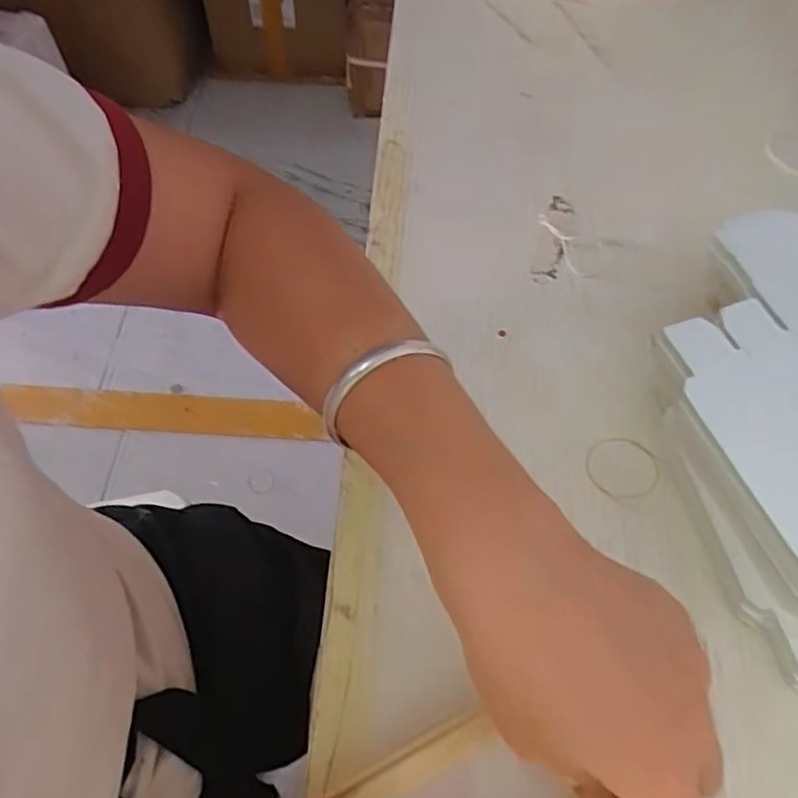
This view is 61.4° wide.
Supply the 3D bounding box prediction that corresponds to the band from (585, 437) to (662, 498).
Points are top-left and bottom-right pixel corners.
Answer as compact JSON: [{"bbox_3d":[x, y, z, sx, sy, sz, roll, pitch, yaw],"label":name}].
[{"bbox_3d":[0.111,0.034,0.334,0.035,0.004,0.032,-6,58,9],"label":"band"}]

